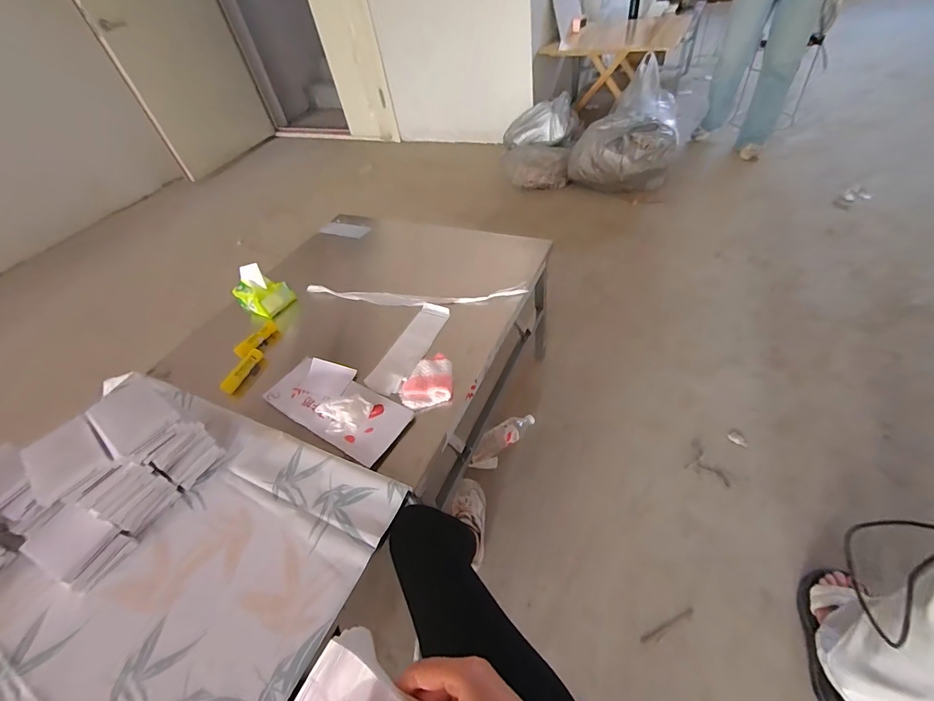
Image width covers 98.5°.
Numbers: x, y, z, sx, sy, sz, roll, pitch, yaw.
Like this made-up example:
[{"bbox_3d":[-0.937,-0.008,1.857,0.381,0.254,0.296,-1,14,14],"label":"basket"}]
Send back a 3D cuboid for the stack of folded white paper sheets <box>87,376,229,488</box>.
[{"bbox_3d":[-0.507,0.148,0.670,0.133,0.195,0.099,20,54,27],"label":"stack of folded white paper sheets"}]

